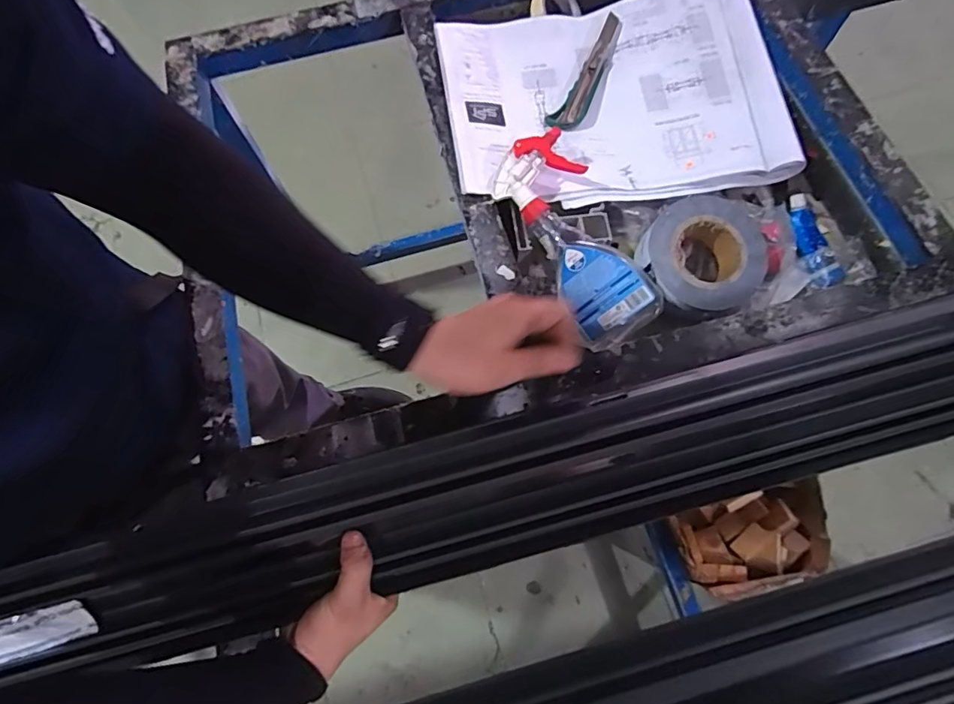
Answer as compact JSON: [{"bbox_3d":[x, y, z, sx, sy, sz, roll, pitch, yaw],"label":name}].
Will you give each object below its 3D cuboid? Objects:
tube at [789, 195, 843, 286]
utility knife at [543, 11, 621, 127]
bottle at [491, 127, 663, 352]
[{"bbox_3d":[0.437,-0.147,0.665,0.048,0.018,0.134,-10,70,-1],"label":"tube"},{"bbox_3d":[0.153,-0.387,0.695,0.044,0.023,0.192,22,73,10],"label":"utility knife"},{"bbox_3d":[0.116,-0.133,0.605,0.103,0.079,0.259,-30,72,-7],"label":"bottle"}]

